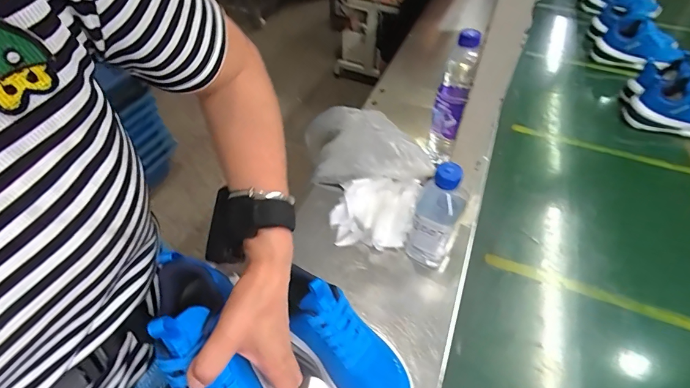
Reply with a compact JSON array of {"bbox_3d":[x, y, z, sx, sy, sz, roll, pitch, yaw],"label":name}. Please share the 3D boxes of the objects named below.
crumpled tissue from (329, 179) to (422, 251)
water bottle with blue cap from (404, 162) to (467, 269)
[{"bbox_3d":[0.045,0.025,0.612,0.121,0.037,0.130,13,49,11],"label":"crumpled tissue"},{"bbox_3d":[0.121,0.026,0.520,0.061,0.163,0.066,19,48,15],"label":"water bottle with blue cap"}]

